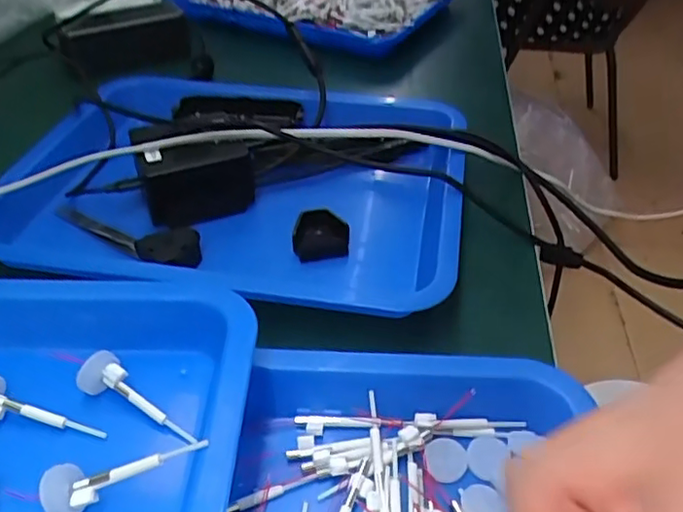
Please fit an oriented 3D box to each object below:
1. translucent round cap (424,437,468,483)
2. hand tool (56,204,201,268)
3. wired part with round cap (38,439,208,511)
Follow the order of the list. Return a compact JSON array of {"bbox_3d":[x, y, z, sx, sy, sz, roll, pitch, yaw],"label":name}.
[{"bbox_3d":[0.052,0.100,0.303,0.021,0.007,0.020,1,40,-1],"label":"translucent round cap"},{"bbox_3d":[-0.151,-0.015,0.433,0.129,0.019,0.041,13,39,27],"label":"hand tool"},{"bbox_3d":[-0.086,0.087,0.247,0.067,0.011,0.021,-17,43,1],"label":"wired part with round cap"}]

